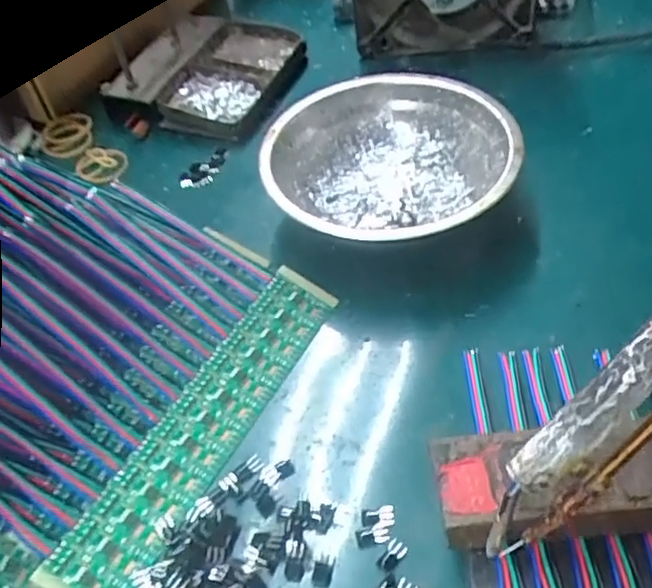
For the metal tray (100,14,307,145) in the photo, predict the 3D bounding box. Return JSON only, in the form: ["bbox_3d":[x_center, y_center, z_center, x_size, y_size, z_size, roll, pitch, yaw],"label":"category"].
[{"bbox_3d":[-0.082,-0.149,0.428,0.107,0.030,0.111,11,51,15],"label":"metal tray"}]

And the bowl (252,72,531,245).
[{"bbox_3d":[0.032,-0.063,0.329,0.121,0.044,0.119,-3,50,3],"label":"bowl"}]

